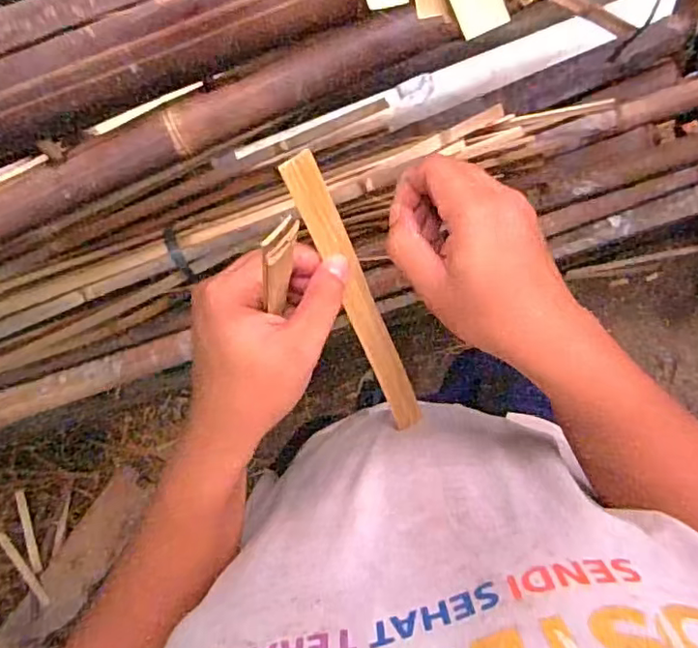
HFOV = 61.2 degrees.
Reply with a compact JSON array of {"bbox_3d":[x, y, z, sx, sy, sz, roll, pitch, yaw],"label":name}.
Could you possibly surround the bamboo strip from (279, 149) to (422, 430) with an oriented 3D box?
[{"bbox_3d":[0.010,-0.010,0.386,0.025,0.008,0.219,-38,127,-19],"label":"bamboo strip"}]

